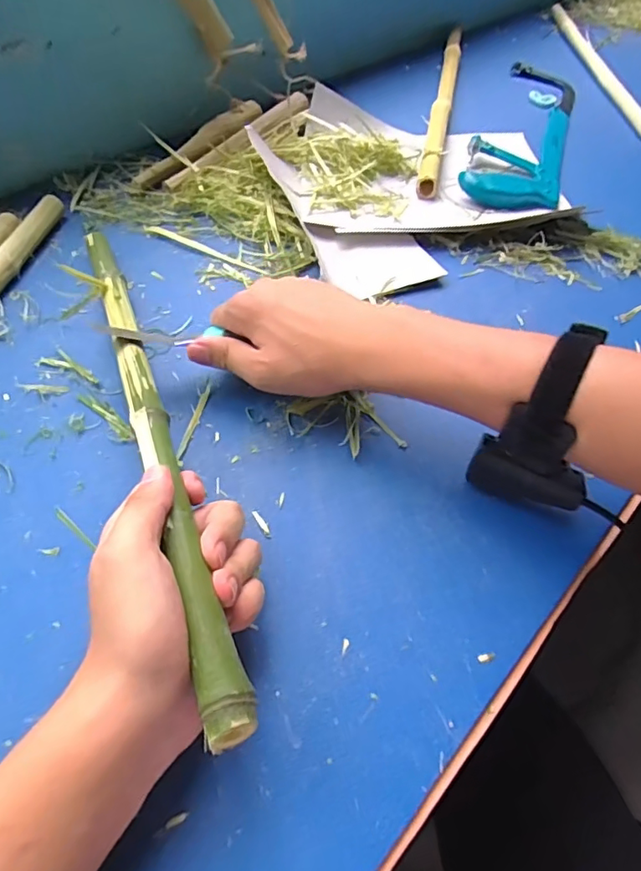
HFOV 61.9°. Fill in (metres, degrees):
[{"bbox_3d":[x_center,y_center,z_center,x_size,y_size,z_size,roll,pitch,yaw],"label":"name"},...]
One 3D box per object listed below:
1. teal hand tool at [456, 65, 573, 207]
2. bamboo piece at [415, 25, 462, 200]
[{"bbox_3d":[0.263,-0.397,0.676,0.111,0.021,0.405,18,55,8],"label":"teal hand tool"},{"bbox_3d":[0.165,-0.454,0.707,0.025,0.019,0.488,12,53,4],"label":"bamboo piece"}]

